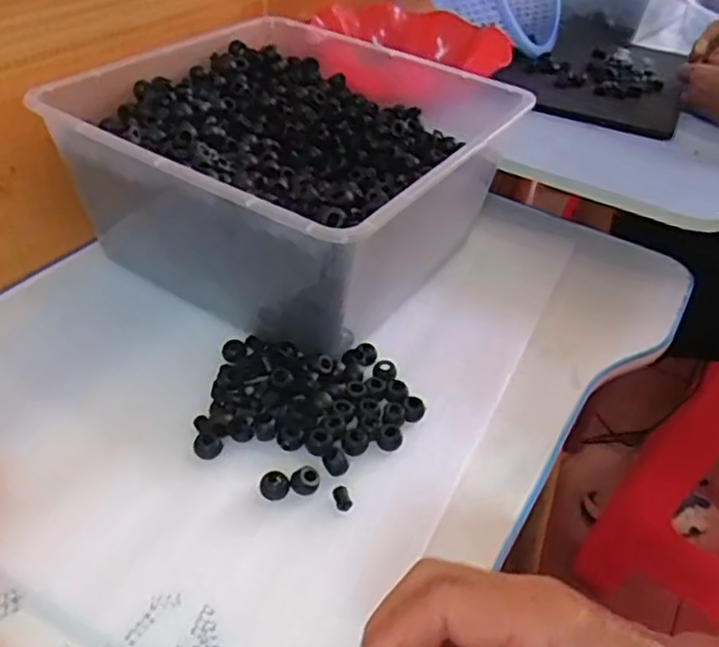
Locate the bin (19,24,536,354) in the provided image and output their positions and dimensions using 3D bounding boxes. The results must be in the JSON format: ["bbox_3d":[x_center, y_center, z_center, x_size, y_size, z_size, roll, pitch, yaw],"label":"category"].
[{"bbox_3d":[-0.050,-0.139,0.585,0.298,0.135,0.331,26,44,21],"label":"bin"}]

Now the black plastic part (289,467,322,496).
[{"bbox_3d":[-0.033,0.096,0.411,0.018,0.010,0.015,9,40,3],"label":"black plastic part"}]

